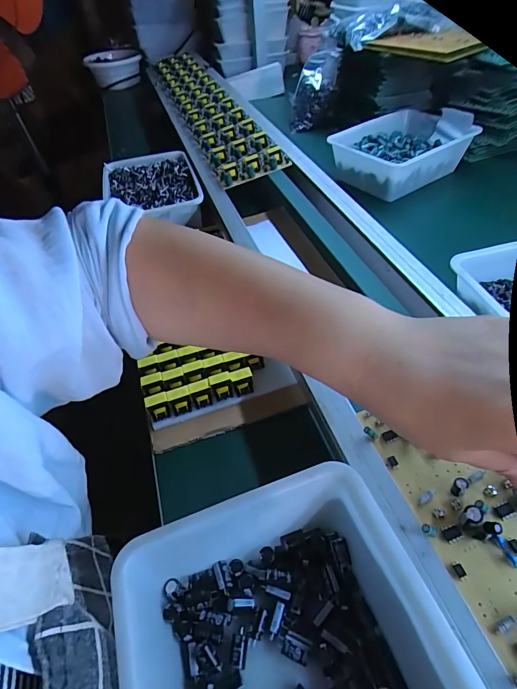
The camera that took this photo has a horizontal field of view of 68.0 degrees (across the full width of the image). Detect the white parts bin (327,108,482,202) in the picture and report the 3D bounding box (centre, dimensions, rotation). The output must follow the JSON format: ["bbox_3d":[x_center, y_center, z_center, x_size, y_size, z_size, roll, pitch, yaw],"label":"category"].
[{"bbox_3d":[0.241,-0.325,0.647,0.197,0.066,0.157,-30,52,-21],"label":"white parts bin"}]

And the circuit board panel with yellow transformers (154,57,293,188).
[{"bbox_3d":[-0.114,-0.506,0.787,0.099,0.028,0.738,-15,48,-8],"label":"circuit board panel with yellow transformers"}]

